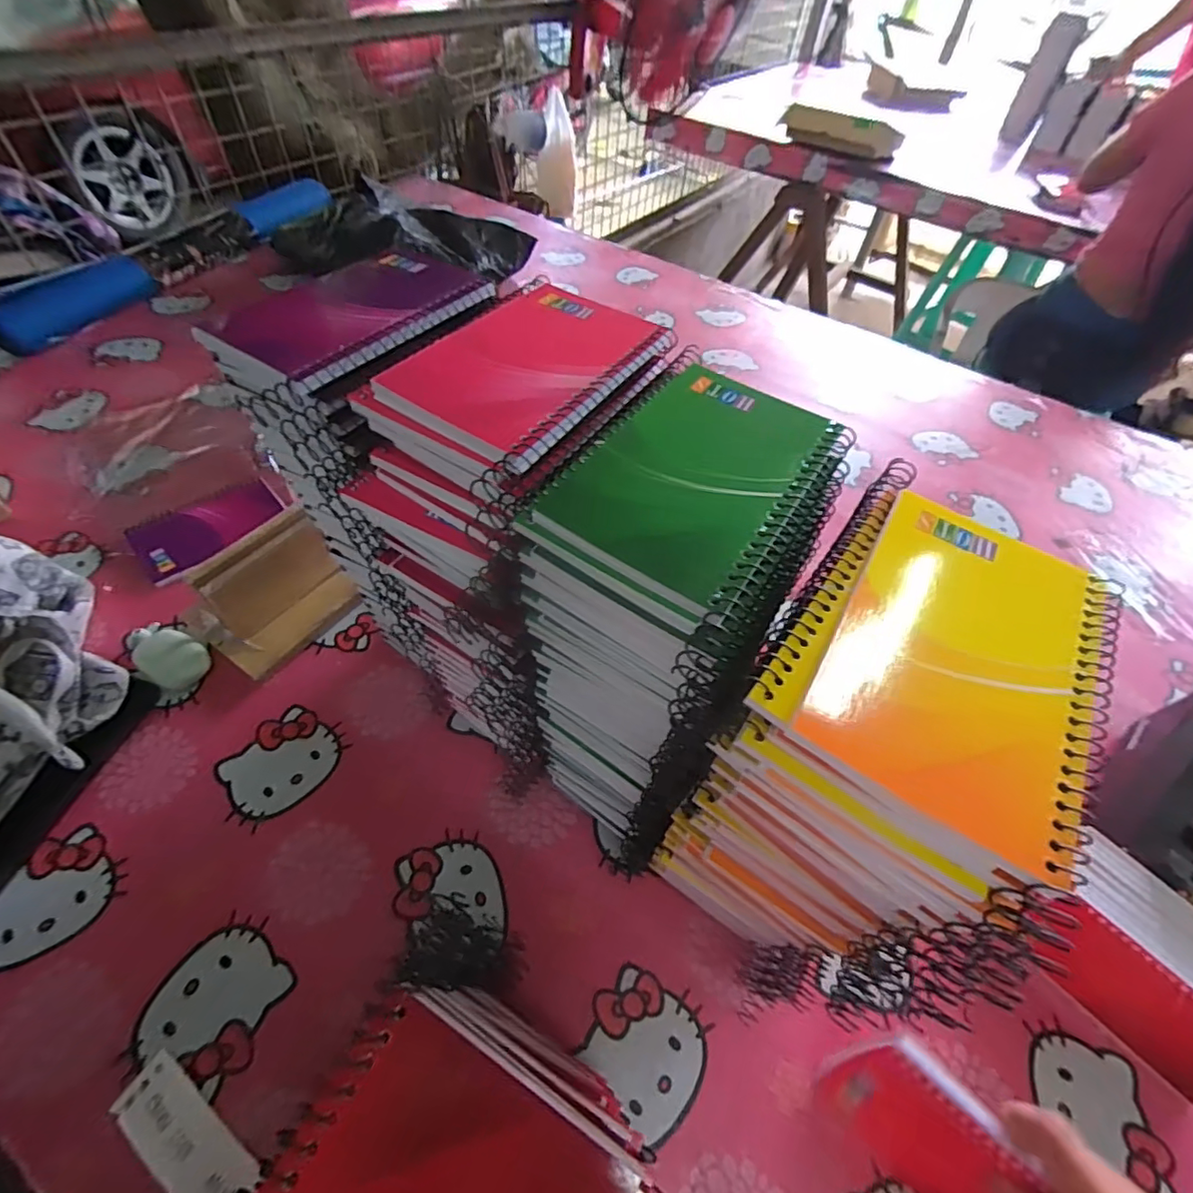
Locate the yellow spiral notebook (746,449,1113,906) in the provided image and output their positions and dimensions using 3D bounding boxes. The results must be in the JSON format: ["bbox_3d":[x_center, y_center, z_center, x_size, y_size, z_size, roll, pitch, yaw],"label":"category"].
[{"bbox_3d":[0.124,0.015,0.196,0.098,0.008,0.128,31,56,17],"label":"yellow spiral notebook"}]

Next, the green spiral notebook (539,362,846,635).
[{"bbox_3d":[0.048,-0.052,0.230,0.085,0.009,0.131,29,56,16],"label":"green spiral notebook"}]

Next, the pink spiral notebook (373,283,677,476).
[{"bbox_3d":[-0.031,-0.112,0.268,0.086,0.013,0.133,31,56,17],"label":"pink spiral notebook"}]

